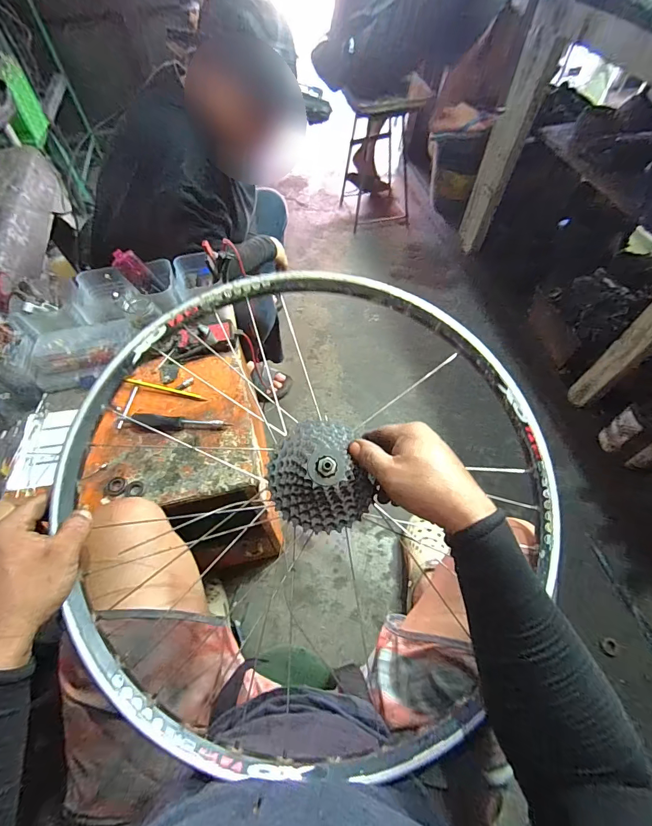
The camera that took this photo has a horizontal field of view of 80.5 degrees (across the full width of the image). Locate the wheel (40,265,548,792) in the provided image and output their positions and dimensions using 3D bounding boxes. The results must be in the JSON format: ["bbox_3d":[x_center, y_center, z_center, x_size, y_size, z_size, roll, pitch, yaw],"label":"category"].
[{"bbox_3d":[-0.009,0.070,0.443,0.522,0.136,0.551,0,58,0],"label":"wheel"}]

